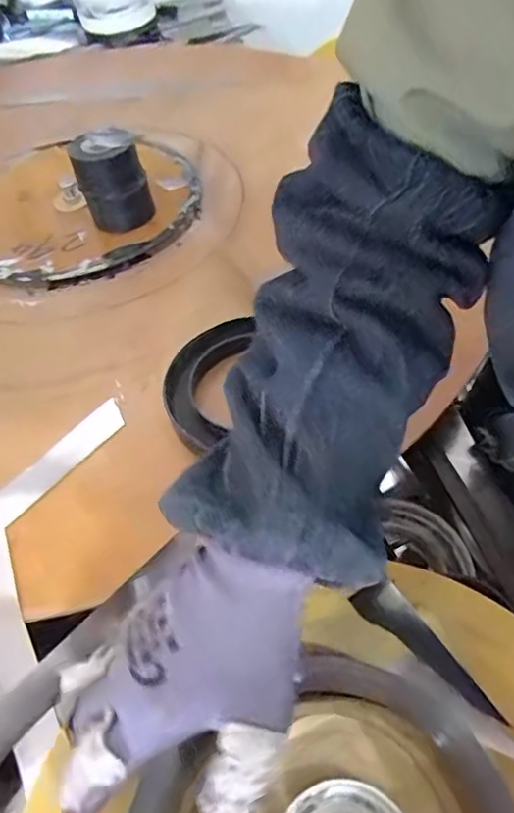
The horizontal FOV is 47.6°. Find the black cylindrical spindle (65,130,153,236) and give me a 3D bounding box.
[{"bbox_3d":[-0.145,-0.224,0.600,0.064,0.098,0.079,-13,52,-6],"label":"black cylindrical spindle"}]

